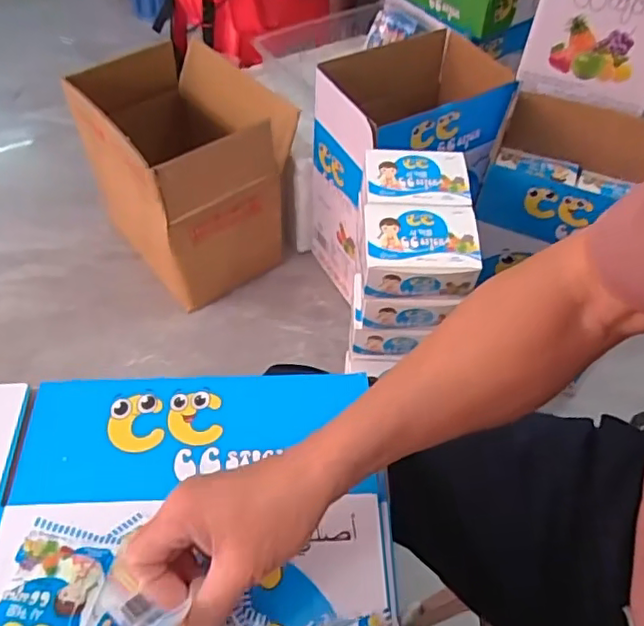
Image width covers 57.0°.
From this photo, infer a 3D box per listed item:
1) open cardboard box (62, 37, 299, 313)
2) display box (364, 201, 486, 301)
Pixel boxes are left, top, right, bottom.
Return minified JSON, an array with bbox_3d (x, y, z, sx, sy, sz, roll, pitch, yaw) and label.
[{"bbox_3d":[-0.297,-0.312,1.273,0.326,0.389,0.381,-31,59,-24],"label":"open cardboard box"},{"bbox_3d":[0.125,-0.082,0.779,0.146,0.072,0.114,4,52,0],"label":"display box"}]

